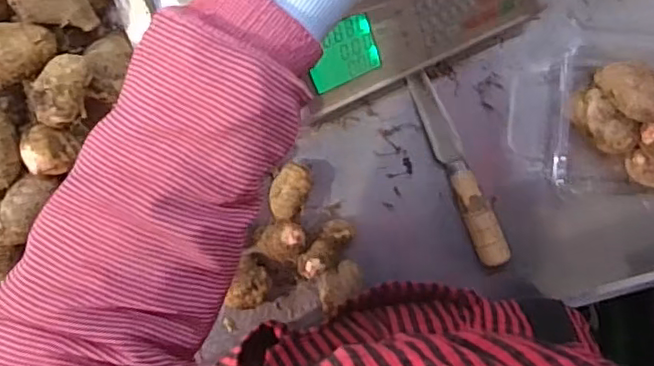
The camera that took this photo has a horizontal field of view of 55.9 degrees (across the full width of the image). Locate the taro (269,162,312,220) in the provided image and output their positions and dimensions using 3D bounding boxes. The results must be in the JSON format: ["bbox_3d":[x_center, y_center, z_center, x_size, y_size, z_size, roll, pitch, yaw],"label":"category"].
[{"bbox_3d":[-0.031,0.007,0.524,0.028,0.024,0.047,21,94,-3],"label":"taro"}]

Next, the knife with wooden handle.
[{"bbox_3d":[0.113,-0.012,0.530,0.025,0.024,0.174,-23,95,1],"label":"knife with wooden handle"}]

